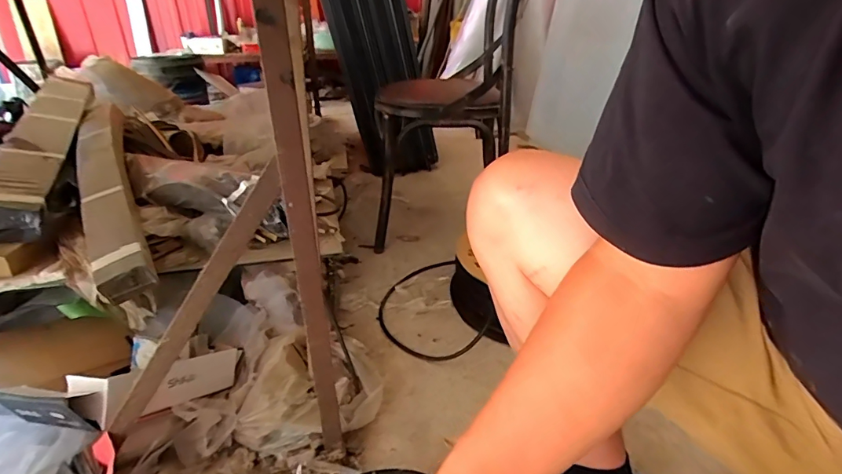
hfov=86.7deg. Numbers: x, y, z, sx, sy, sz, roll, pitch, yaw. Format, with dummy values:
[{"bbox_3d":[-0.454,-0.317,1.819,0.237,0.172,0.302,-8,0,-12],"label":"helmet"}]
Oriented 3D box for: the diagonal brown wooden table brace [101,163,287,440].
[{"bbox_3d":[-0.282,0.093,0.544,0.025,0.435,0.015,31,16,-24],"label":"diagonal brown wooden table brace"}]

